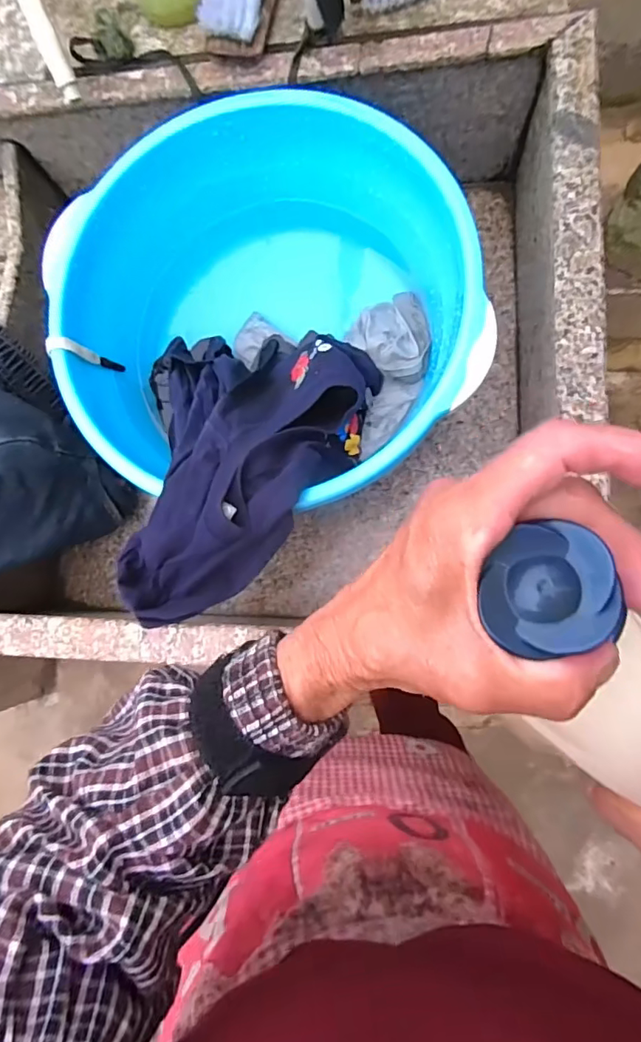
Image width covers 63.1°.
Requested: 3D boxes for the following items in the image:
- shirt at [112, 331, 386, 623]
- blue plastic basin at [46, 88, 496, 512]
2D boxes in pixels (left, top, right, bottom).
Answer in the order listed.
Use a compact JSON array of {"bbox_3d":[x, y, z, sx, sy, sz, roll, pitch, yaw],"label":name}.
[{"bbox_3d":[-0.066,-0.065,0.532,0.226,0.169,0.305,-1,86,8],"label":"shirt"},{"bbox_3d":[-0.056,-0.217,0.576,0.418,0.149,0.413,0,86,8],"label":"blue plastic basin"}]

